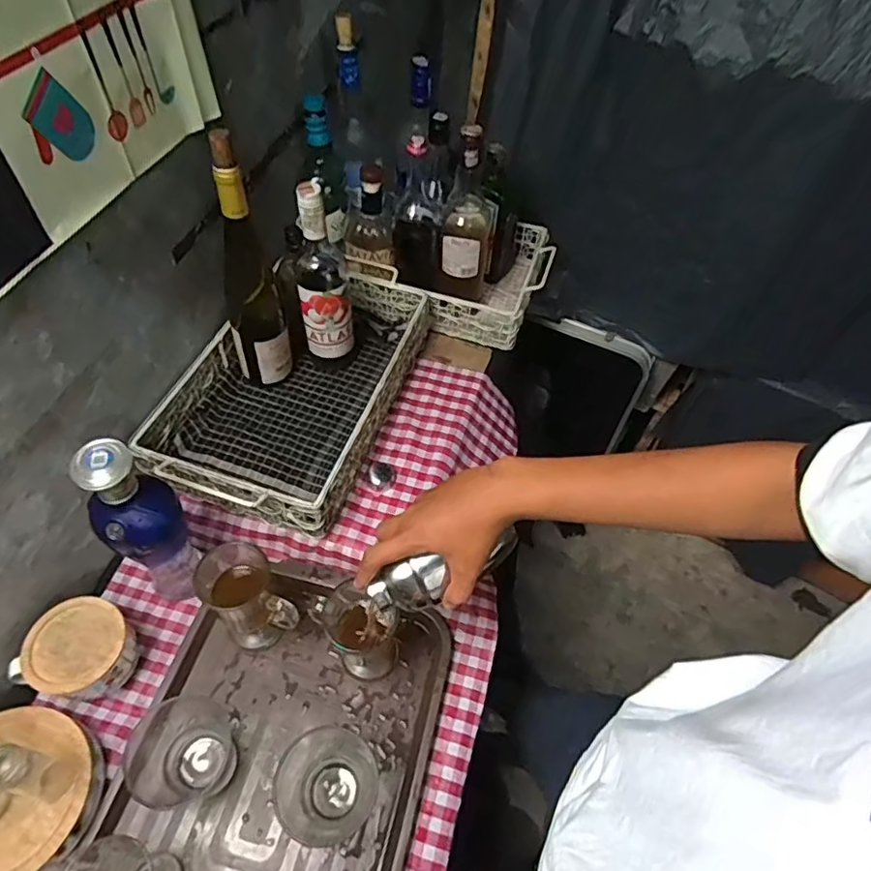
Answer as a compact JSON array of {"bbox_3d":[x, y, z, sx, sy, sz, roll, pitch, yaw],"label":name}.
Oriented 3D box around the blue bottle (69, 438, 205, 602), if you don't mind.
[{"bbox_3d":[-0.305,0.104,0.625,0.072,0.274,0.061,-31,61,-24],"label":"blue bottle"}]

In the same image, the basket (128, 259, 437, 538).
[{"bbox_3d":[-0.186,-0.083,0.825,0.254,0.087,0.422,17,54,9],"label":"basket"}]

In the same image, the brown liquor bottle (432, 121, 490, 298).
[{"bbox_3d":[0.044,-0.319,0.854,0.079,0.245,0.098,6,53,1],"label":"brown liquor bottle"}]

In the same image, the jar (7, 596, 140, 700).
[{"bbox_3d":[-0.380,0.240,0.637,0.096,0.080,0.096,2,53,-2],"label":"jar"}]

